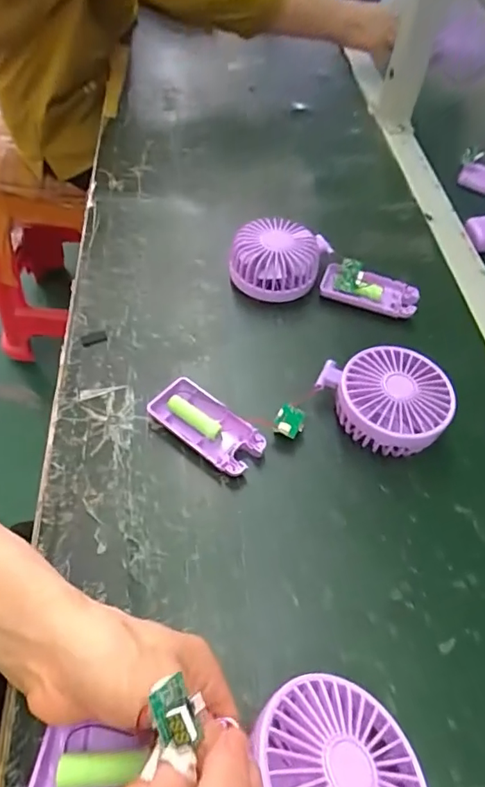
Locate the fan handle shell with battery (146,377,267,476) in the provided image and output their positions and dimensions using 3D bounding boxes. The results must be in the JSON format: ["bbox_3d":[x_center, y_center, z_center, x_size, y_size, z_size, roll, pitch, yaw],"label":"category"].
[{"bbox_3d":[-0.028,0.027,0.392,0.091,0.018,0.044,36,59,19],"label":"fan handle shell with battery"}]

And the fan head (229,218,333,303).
[{"bbox_3d":[0.035,-0.133,0.492,0.087,0.051,0.085,19,55,8],"label":"fan head"}]

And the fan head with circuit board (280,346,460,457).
[{"bbox_3d":[0.097,0.005,0.400,0.132,0.046,0.086,9,54,1],"label":"fan head with circuit board"}]

